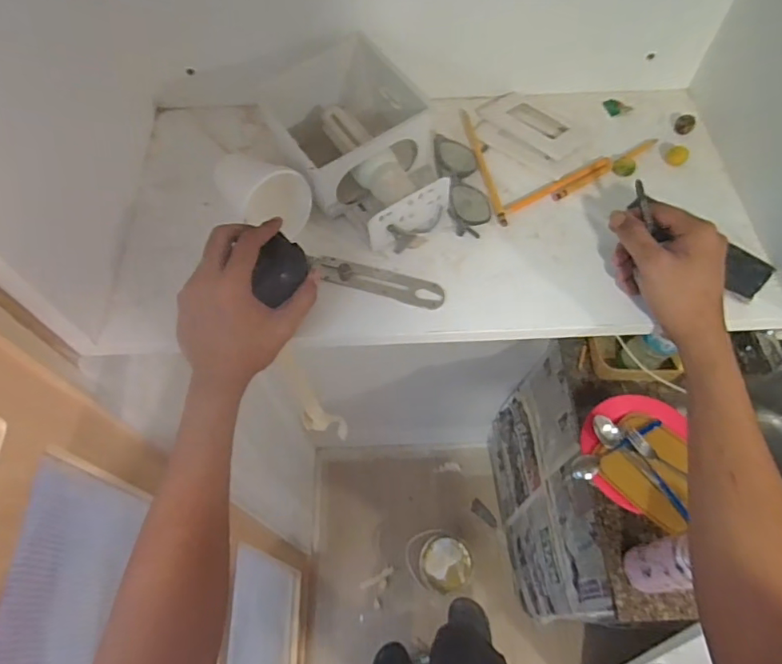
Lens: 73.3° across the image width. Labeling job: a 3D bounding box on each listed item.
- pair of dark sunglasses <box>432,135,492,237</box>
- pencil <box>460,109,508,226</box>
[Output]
[{"bbox_3d":[0.077,-0.165,0.567,0.045,0.024,0.140,-7,61,-3],"label":"pair of dark sunglasses"},{"bbox_3d":[0.103,-0.187,0.584,0.012,0.011,0.169,-9,62,-4],"label":"pencil"}]

